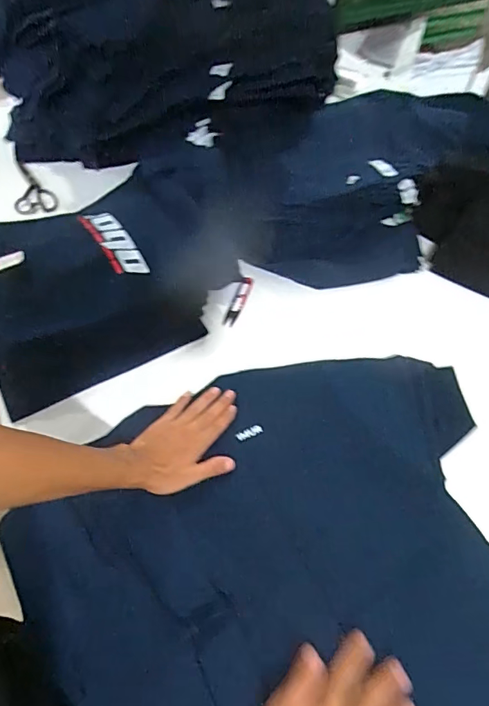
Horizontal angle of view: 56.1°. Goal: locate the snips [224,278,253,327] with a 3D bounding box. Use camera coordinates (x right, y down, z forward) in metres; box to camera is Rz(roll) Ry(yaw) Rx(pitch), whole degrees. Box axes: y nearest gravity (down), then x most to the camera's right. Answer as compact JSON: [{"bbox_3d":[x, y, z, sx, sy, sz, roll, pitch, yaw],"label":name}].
[{"bbox_3d":[-0.008,-0.098,0.842,0.023,0.006,0.115,15,55,10],"label":"snips"}]

